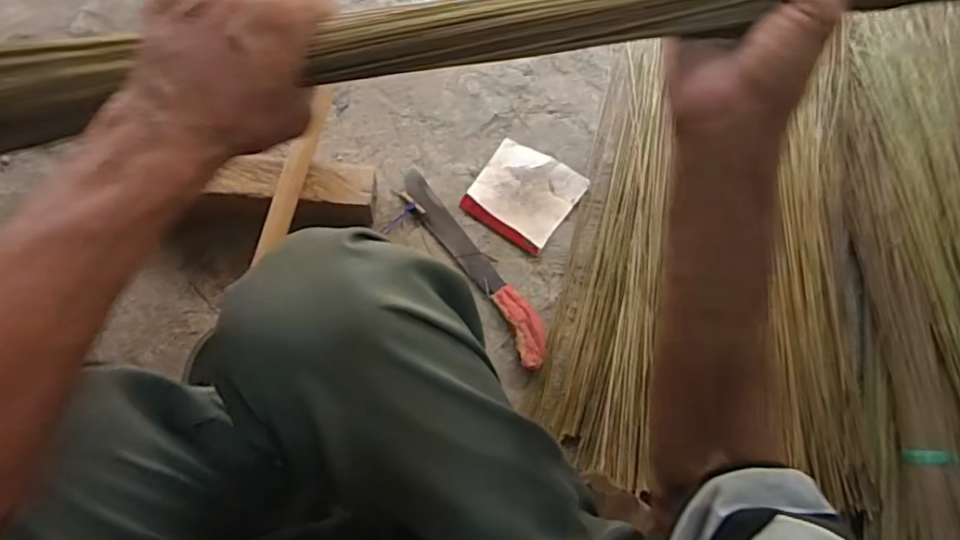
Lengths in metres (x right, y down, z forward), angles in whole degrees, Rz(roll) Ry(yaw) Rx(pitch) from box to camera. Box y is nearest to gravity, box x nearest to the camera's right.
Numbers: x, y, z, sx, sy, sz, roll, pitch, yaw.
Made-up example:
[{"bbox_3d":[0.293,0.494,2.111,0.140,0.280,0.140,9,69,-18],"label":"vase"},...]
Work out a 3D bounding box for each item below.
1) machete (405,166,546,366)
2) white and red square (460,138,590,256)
[{"bbox_3d":[-0.005,-0.011,0.802,0.049,0.026,0.314,-33,83,-10],"label":"machete"},{"bbox_3d":[0.060,-0.105,0.823,0.128,0.008,0.130,34,80,6],"label":"white and red square"}]

